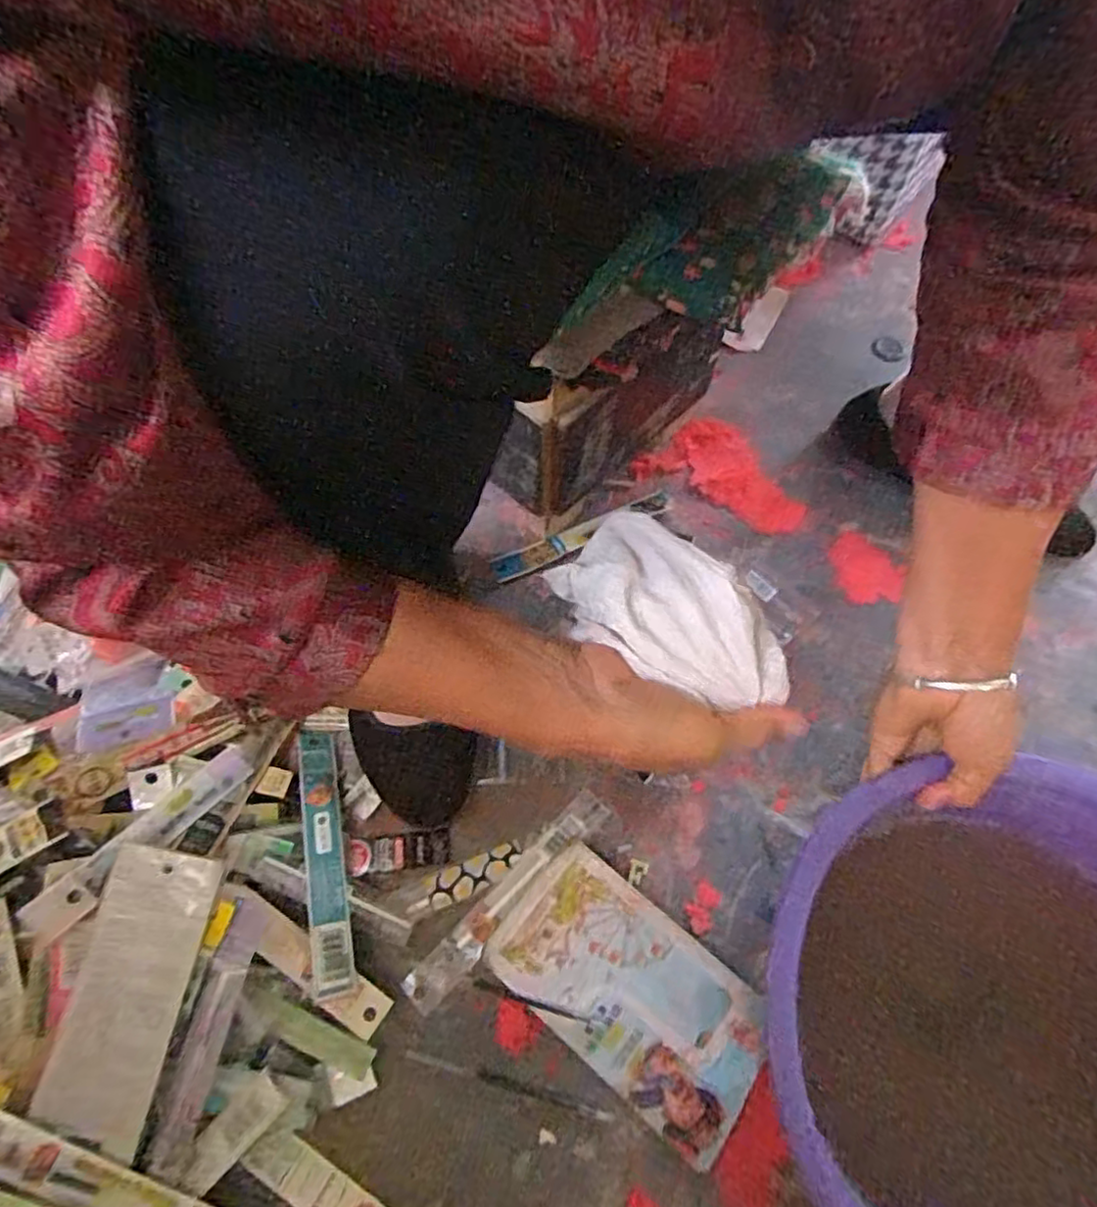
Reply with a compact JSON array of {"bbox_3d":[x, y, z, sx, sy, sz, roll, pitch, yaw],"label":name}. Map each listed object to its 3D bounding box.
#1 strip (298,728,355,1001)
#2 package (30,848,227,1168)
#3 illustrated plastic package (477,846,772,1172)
[{"bbox_3d":[-0.152,0.167,0.440,0.025,0.005,0.173,-1,55,-25],"label":"strip"},{"bbox_3d":[-0.245,0.225,0.379,0.063,0.009,0.152,13,74,-6],"label":"package"},{"bbox_3d":[0.053,0.249,0.421,0.175,0.008,0.098,38,70,13],"label":"illustrated plastic package"}]

